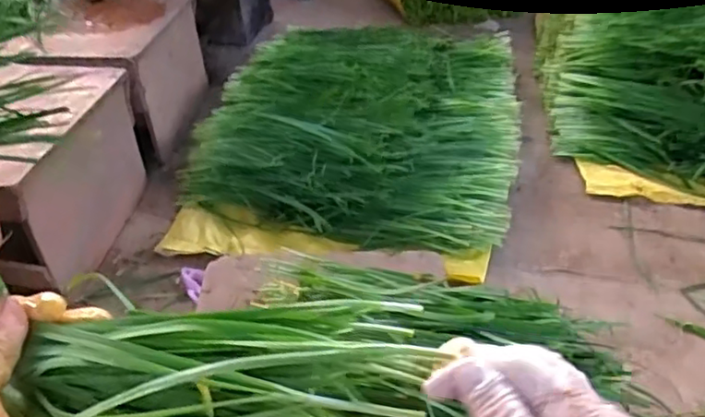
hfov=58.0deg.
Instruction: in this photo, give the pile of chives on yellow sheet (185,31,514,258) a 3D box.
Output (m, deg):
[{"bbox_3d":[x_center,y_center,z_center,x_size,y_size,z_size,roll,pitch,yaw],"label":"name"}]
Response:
[{"bbox_3d":[0.024,-0.206,1.345,0.615,0.149,0.693,7,39,10],"label":"pile of chives on yellow sheet"}]

